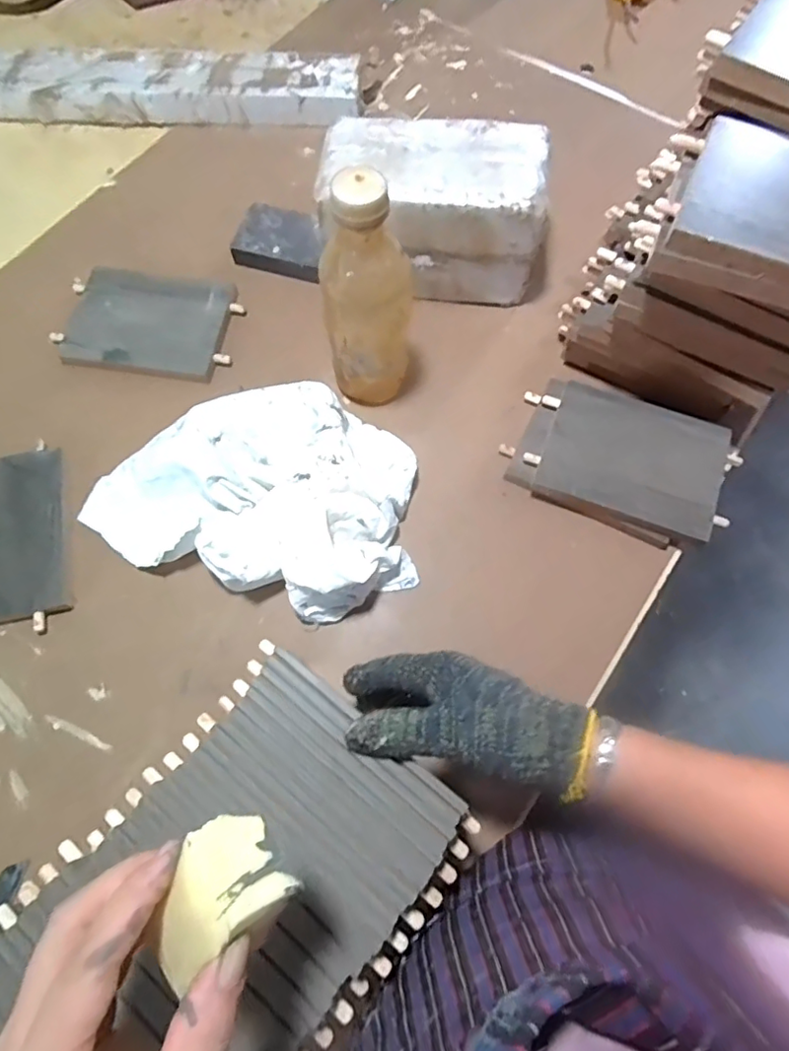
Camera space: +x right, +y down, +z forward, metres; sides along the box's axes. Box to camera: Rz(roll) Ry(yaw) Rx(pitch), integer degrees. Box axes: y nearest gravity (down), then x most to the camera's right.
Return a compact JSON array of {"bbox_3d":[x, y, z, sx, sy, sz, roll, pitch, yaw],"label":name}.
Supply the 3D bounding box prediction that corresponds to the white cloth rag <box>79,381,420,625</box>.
[{"bbox_3d":[-0.124,-0.046,0.500,0.282,0.060,0.203,18,72,7],"label":"white cloth rag"}]

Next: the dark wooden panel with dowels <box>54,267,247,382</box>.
[{"bbox_3d":[-0.251,-0.208,0.578,0.174,0.019,0.118,8,71,3],"label":"dark wooden panel with dowels"}]

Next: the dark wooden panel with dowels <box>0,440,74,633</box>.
[{"bbox_3d":[-0.352,0.013,0.503,0.117,0.017,0.164,-13,71,-4],"label":"dark wooden panel with dowels"}]

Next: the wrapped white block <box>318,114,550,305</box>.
[{"bbox_3d":[0.035,-0.303,0.555,0.209,0.118,0.102,5,71,2],"label":"wrapped white block"}]

